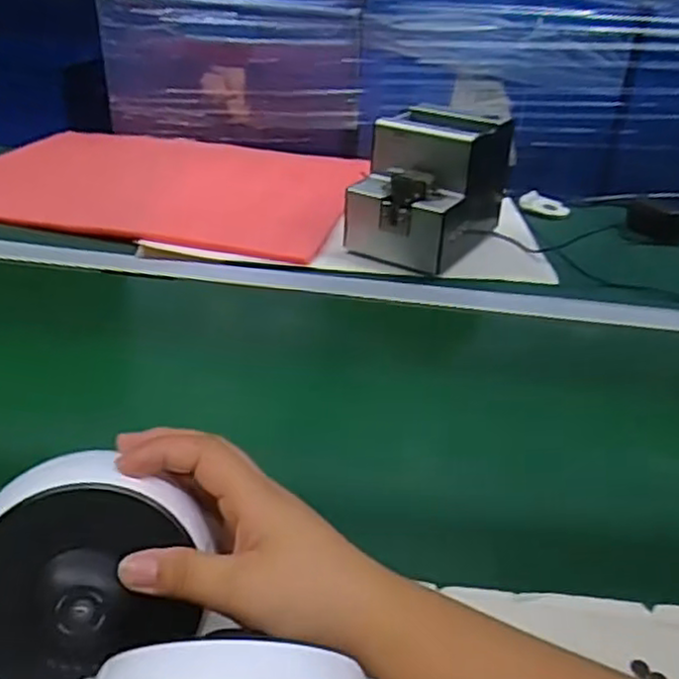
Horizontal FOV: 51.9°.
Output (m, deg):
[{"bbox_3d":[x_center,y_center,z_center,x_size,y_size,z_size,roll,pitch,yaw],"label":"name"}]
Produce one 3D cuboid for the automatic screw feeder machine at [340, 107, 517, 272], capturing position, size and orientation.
[{"bbox_3d":[0.104,-0.180,0.828,0.135,0.147,0.179,19,33,21],"label":"automatic screw feeder machine"}]

